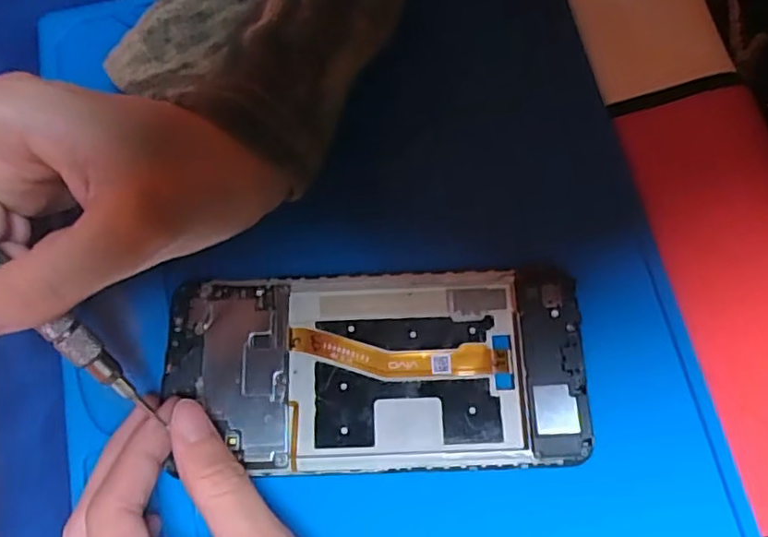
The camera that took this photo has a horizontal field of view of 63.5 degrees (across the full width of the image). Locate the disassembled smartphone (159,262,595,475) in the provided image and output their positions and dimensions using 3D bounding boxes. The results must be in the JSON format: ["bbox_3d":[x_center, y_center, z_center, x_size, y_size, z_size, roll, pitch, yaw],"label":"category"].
[{"bbox_3d":[-0.004,0.036,0.224,0.146,0.009,0.072,2,74,1],"label":"disassembled smartphone"}]

